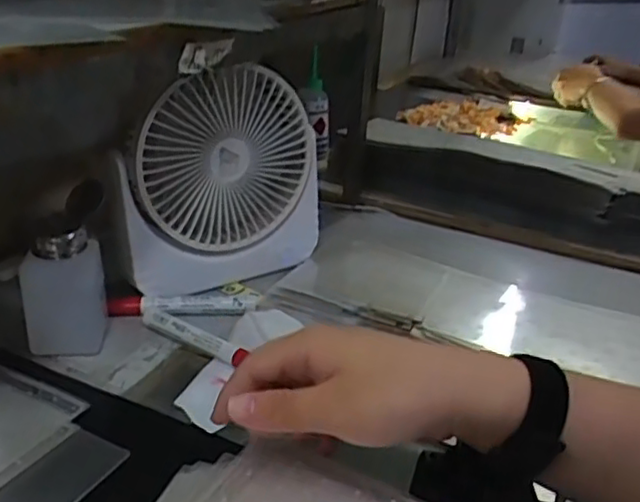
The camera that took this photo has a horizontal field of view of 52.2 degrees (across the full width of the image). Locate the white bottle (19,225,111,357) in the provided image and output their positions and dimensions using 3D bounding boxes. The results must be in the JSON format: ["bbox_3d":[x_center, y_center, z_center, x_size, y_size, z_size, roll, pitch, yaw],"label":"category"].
[{"bbox_3d":[-0.194,0.030,0.497,0.059,0.093,0.038,-7,29,-21],"label":"white bottle"}]

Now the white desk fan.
[{"bbox_3d":[-0.088,-0.063,0.582,0.190,0.187,0.056,-18,34,-37],"label":"white desk fan"}]

